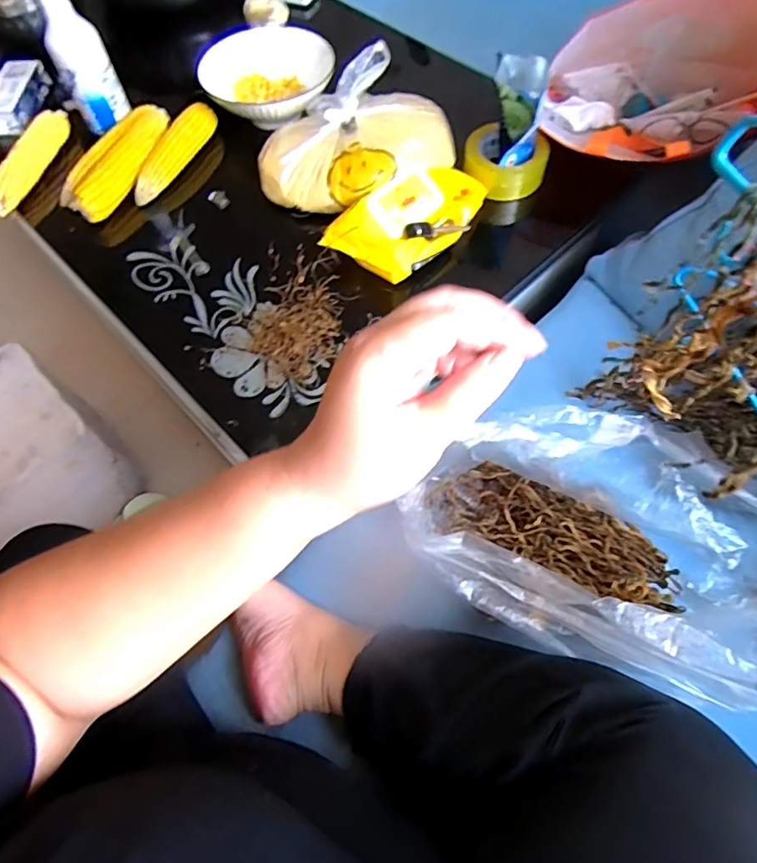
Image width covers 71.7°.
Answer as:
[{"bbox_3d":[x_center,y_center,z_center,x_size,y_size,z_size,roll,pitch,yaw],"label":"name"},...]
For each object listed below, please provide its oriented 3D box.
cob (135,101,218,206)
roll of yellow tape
[{"bbox_3d":[-0.288,-0.390,0.733,0.038,0.038,0.179,20,65,12],"label":"cob"},{"bbox_3d":[0.168,-0.357,0.706,0.104,0.051,0.104,-1,63,2],"label":"roll of yellow tape"}]

